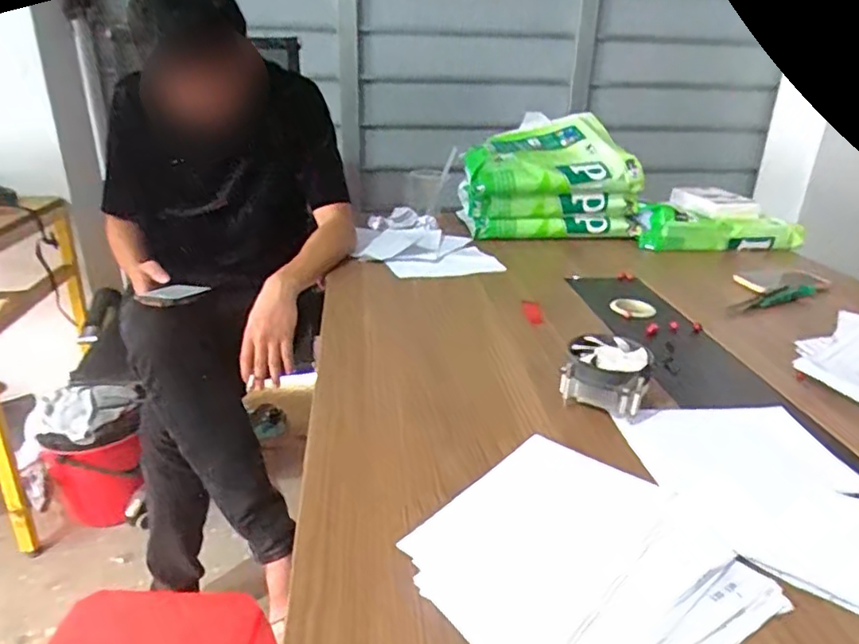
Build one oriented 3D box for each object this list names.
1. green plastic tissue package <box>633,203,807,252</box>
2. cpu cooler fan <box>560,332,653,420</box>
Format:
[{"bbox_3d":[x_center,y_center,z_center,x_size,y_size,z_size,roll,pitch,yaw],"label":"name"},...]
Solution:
[{"bbox_3d":[0.639,-0.203,1.320,0.363,0.085,0.052,2,24,0],"label":"green plastic tissue package"},{"bbox_3d":[0.206,0.061,0.701,0.095,0.066,0.090,11,25,19],"label":"cpu cooler fan"}]

